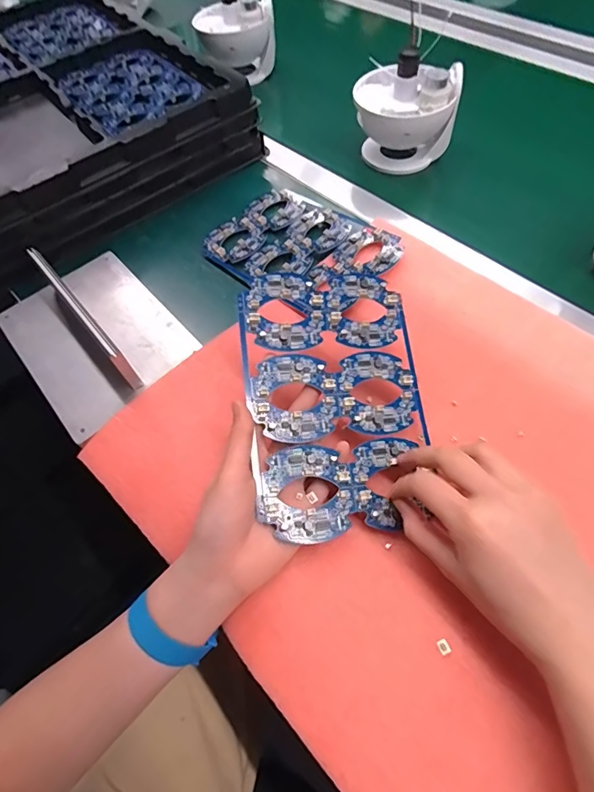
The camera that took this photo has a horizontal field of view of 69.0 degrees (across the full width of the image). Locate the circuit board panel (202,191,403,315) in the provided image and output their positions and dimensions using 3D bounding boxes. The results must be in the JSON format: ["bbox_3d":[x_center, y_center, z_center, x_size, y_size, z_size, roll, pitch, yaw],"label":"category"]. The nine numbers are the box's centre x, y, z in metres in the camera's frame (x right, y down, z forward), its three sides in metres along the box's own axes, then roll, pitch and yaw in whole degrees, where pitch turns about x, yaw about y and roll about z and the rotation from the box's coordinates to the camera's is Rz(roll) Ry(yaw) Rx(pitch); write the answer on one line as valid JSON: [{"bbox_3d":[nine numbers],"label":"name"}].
[{"bbox_3d":[0.002,-0.161,0.472,0.195,0.010,0.130,35,71,26],"label":"circuit board panel"}]

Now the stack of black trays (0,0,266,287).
[{"bbox_3d":[-0.410,-0.354,0.556,0.531,0.100,0.505,-39,63,-17],"label":"stack of black trays"}]

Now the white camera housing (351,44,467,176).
[{"bbox_3d":[0.130,-0.335,0.528,0.119,0.116,0.083,8,61,11],"label":"white camera housing"}]

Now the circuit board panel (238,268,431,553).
[{"bbox_3d":[0.031,0.000,0.330,0.136,0.009,0.202,-3,74,-13],"label":"circuit board panel"}]

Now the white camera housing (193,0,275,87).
[{"bbox_3d":[-0.093,-0.548,0.660,0.116,0.097,0.088,-8,59,0],"label":"white camera housing"}]

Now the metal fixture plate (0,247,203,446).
[{"bbox_3d":[-0.210,-0.078,0.420,0.143,0.066,0.217,-38,63,-16],"label":"metal fixture plate"}]

